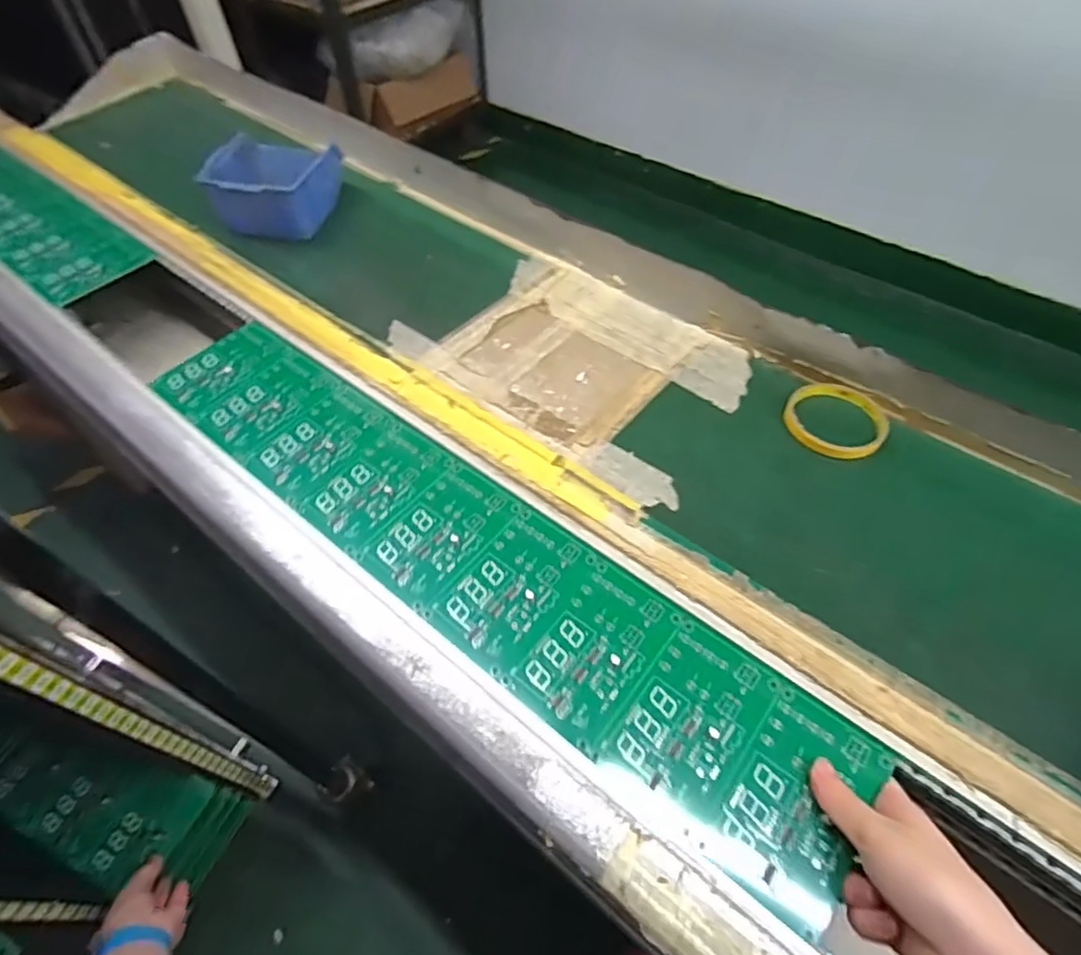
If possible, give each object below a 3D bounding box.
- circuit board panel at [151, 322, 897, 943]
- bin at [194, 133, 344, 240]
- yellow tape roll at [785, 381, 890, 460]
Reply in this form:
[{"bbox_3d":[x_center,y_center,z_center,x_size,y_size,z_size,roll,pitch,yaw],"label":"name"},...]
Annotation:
[{"bbox_3d":[-0.073,0.047,0.493,0.670,0.008,0.122,33,60,23],"label":"circuit board panel"},{"bbox_3d":[-0.321,-0.353,0.751,0.128,0.071,0.138,8,53,6],"label":"bin"},{"bbox_3d":[0.265,-0.053,0.553,0.085,0.010,0.085,0,53,0],"label":"yellow tape roll"}]

